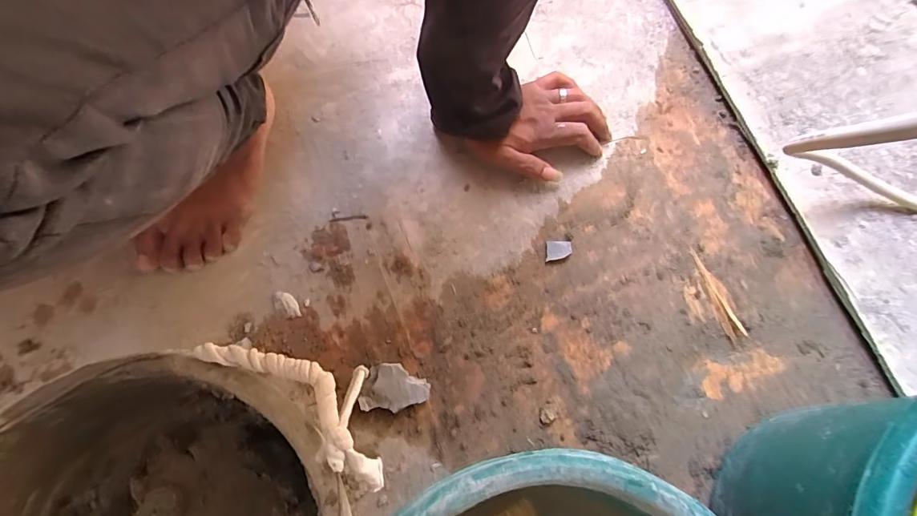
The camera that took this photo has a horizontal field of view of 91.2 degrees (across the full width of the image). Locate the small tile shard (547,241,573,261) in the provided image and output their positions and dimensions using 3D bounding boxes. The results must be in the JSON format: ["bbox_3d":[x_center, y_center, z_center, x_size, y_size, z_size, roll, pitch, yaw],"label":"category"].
[{"bbox_3d":[0.103,-0.008,0.460,0.025,0.004,0.020,-1,76,-1],"label":"small tile shard"}]

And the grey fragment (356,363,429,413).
[{"bbox_3d":[-0.060,0.123,0.426,0.062,0.014,0.042,2,76,0],"label":"grey fragment"}]

